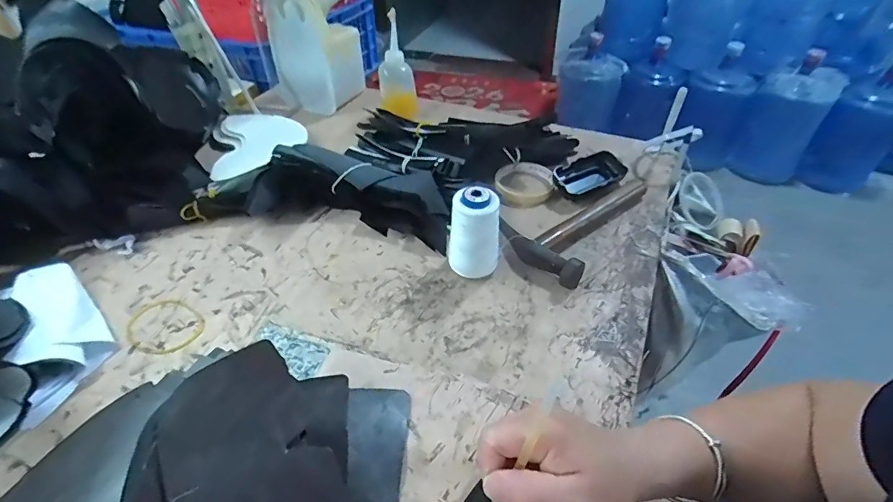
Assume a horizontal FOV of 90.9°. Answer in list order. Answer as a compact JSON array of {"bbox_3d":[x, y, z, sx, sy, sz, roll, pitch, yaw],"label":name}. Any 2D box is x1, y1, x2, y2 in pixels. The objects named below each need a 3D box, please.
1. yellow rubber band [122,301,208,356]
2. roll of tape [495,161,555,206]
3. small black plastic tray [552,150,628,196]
[{"bbox_3d":[-0.304,0.081,0.473,0.081,0.004,0.066,26,51,25],"label":"yellow rubber band"},{"bbox_3d":[0.112,-0.097,0.630,0.082,0.017,0.086,3,45,4],"label":"roll of tape"},{"bbox_3d":[0.203,-0.108,0.630,0.110,0.030,0.059,-31,51,-26],"label":"small black plastic tray"}]

